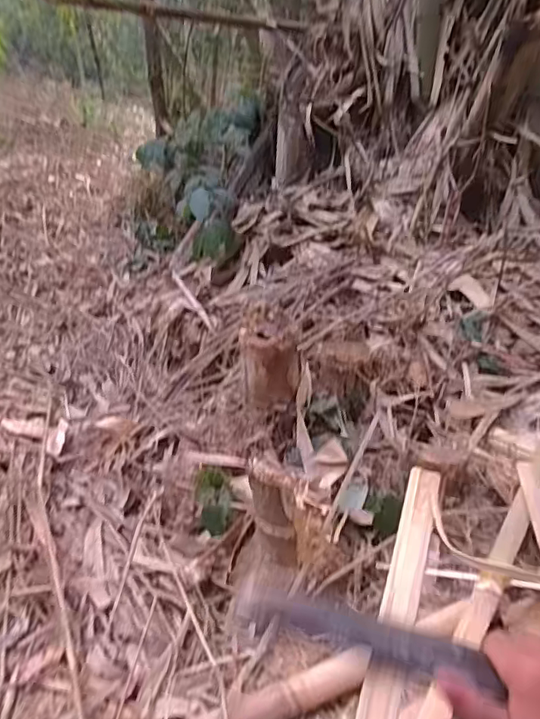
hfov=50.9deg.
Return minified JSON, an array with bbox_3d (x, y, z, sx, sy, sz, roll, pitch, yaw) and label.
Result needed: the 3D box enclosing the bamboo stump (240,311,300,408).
[{"bbox_3d":[0.001,0.004,1.198,0.122,0.179,0.107,-1,29,4],"label":"bamboo stump"}]

